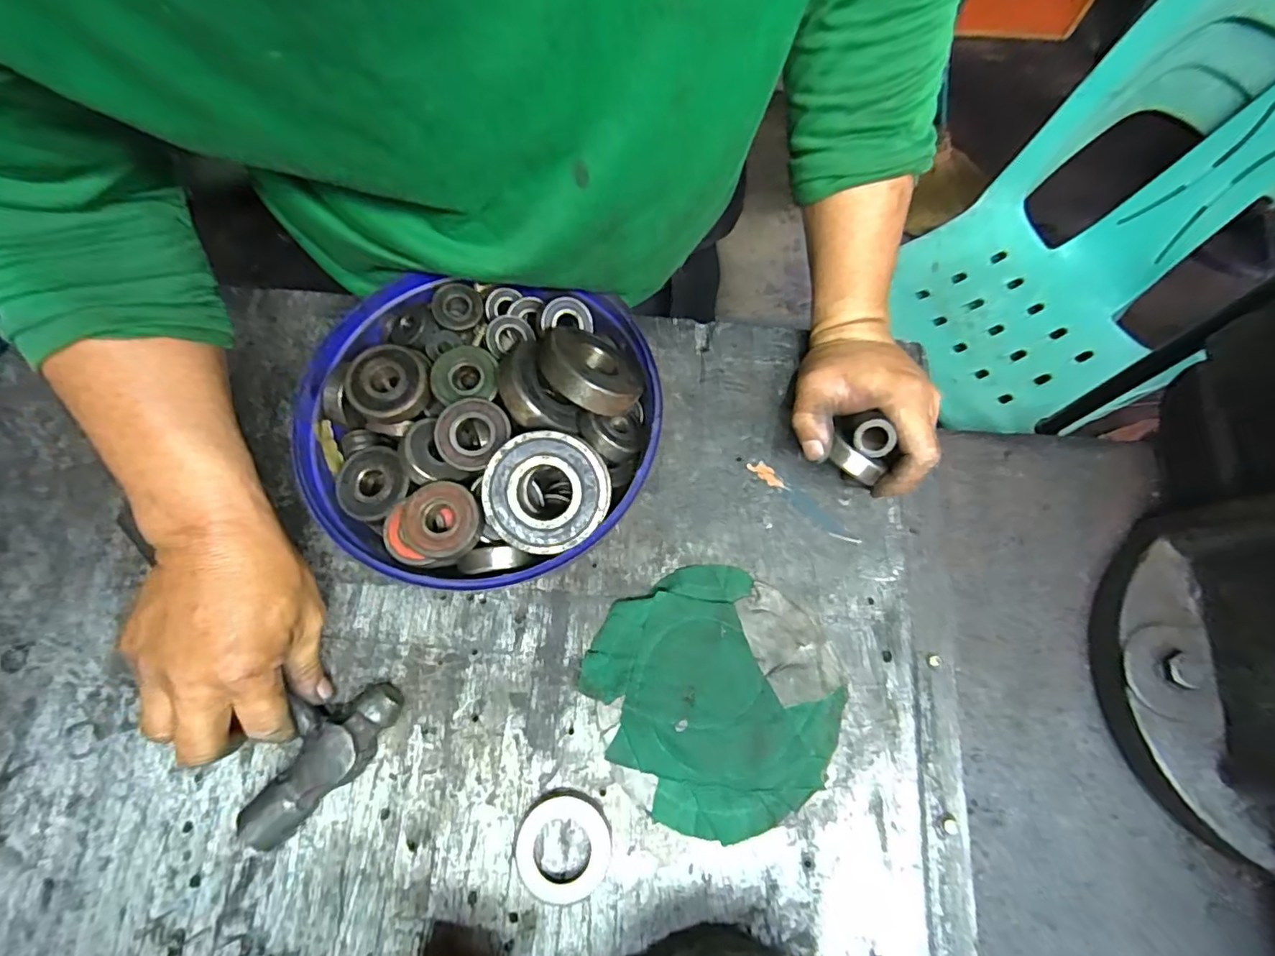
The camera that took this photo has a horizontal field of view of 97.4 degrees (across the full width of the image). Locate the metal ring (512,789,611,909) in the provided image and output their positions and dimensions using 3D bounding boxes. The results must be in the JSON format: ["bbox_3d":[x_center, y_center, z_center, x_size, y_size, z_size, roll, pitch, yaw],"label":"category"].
[{"bbox_3d":[-0.047,0.232,0.351,0.059,0.009,0.059,0,72,0],"label":"metal ring"}]

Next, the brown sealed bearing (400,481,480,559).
[{"bbox_3d":[-0.117,0.025,0.333,0.043,0.011,0.044,0,73,1],"label":"brown sealed bearing"}]

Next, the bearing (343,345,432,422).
[{"bbox_3d":[-0.160,-0.060,0.366,0.053,0.025,0.053,-29,75,-8],"label":"bearing"}]

